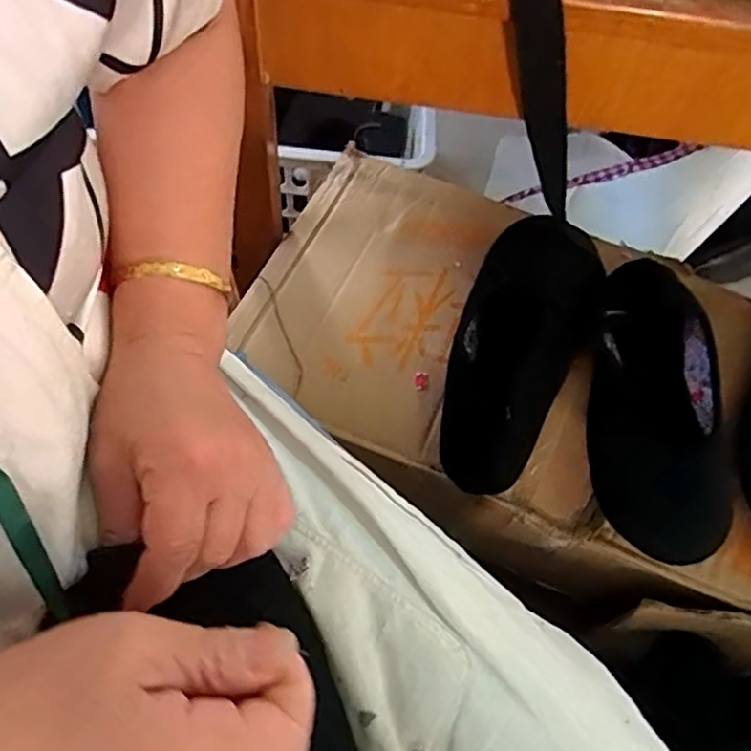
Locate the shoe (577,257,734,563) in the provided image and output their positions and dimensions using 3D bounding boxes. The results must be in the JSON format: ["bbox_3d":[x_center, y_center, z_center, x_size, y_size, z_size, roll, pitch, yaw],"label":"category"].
[{"bbox_3d":[0.226,0.028,0.550,0.093,0.069,0.246,-6,92,-8],"label":"shoe"}]

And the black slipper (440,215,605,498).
[{"bbox_3d":[0.117,-0.020,0.559,0.103,0.053,0.242,20,77,7],"label":"black slipper"}]

